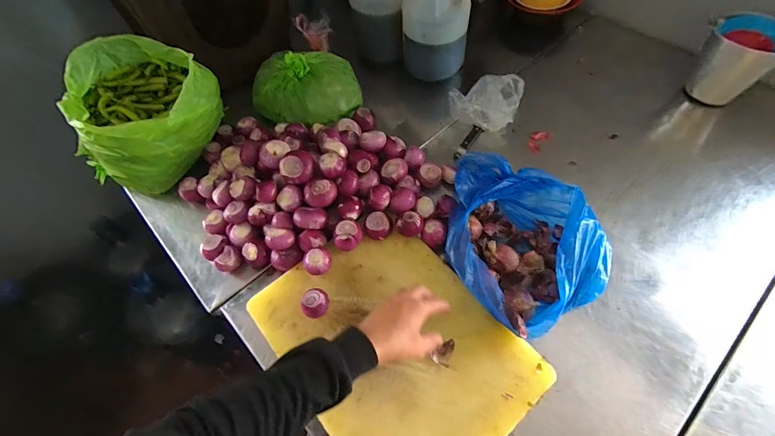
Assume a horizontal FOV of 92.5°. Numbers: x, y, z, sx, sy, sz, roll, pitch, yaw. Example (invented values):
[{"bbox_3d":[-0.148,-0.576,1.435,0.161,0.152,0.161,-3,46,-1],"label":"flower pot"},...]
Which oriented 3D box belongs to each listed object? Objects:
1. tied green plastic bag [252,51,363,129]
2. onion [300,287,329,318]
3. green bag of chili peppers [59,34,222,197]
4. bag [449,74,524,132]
[{"bbox_3d":[-0.186,-0.307,0.811,0.234,0.144,0.169,-14,60,-5],"label":"tied green plastic bag"},{"bbox_3d":[-0.117,0.137,0.600,0.041,0.038,0.046,36,68,22],"label":"onion"},{"bbox_3d":[-0.466,-0.190,0.734,0.234,0.217,0.227,17,62,13],"label":"green bag of chili peppers"},{"bbox_3d":[0.225,-0.270,0.836,0.139,0.077,0.147,19,63,14],"label":"bag"}]

